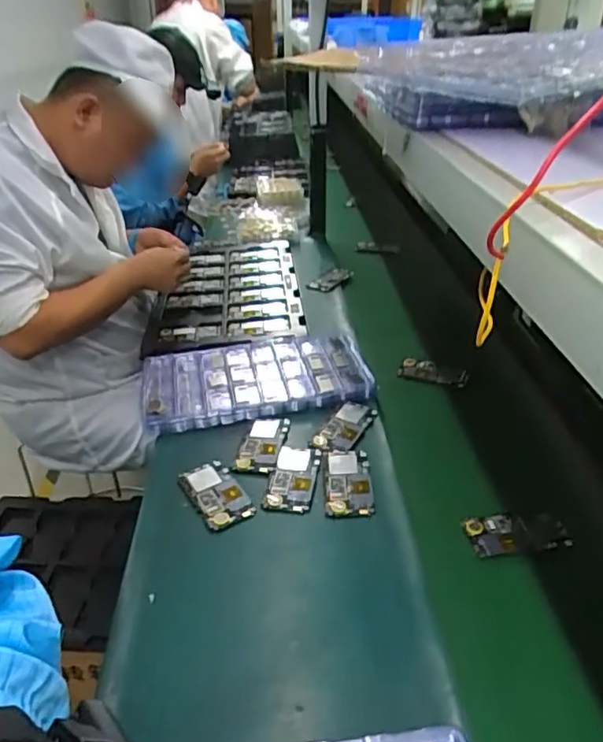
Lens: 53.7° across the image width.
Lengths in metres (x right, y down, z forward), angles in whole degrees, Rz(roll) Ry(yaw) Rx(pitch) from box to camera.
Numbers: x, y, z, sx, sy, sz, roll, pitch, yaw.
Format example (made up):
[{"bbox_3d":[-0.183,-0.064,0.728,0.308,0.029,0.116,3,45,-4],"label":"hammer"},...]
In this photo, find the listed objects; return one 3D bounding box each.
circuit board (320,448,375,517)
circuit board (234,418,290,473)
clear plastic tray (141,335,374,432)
[{"bbox_3d":[0.062,0.149,0.805,0.065,0.013,0.115,-1,32,-1],"label":"circuit board"},{"bbox_3d":[-0.057,0.105,0.876,0.061,0.012,0.106,6,33,10],"label":"circuit board"},{"bbox_3d":[-0.076,0.012,0.982,0.362,0.051,0.169,-4,32,-7],"label":"clear plastic tray"}]

